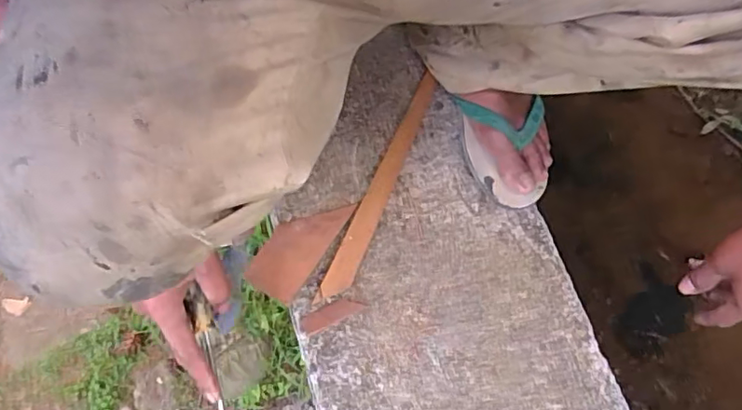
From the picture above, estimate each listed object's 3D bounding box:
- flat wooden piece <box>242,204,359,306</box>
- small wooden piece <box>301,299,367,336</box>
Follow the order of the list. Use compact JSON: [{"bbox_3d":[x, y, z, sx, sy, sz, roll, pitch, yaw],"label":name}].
[{"bbox_3d":[-0.077,0.041,0.611,0.057,0.011,0.126,31,74,11],"label":"flat wooden piece"},{"bbox_3d":[-0.041,0.115,0.589,0.067,0.005,0.021,-27,73,-8],"label":"small wooden piece"}]

